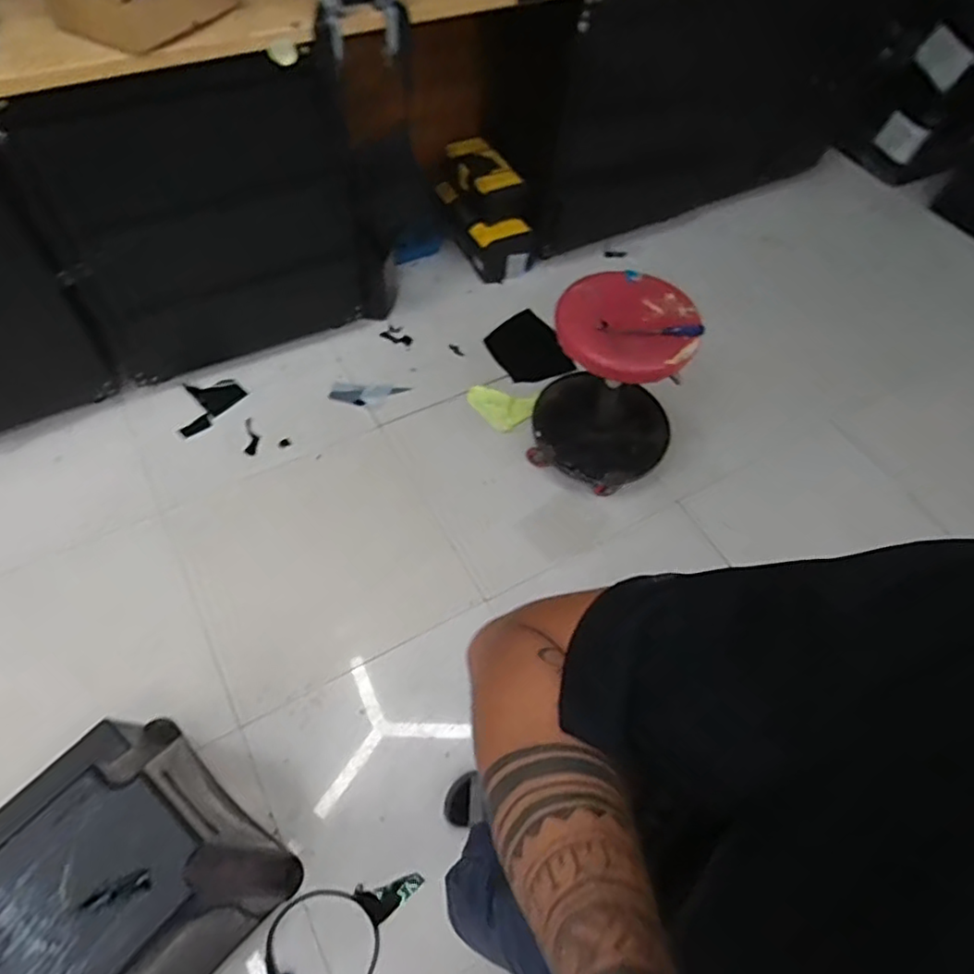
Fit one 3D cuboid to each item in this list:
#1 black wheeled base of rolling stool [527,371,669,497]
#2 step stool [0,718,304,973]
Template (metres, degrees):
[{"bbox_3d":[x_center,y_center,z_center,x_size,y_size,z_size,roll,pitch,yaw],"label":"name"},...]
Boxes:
[{"bbox_3d":[0.302,-0.152,1.735,0.333,0.144,0.315,2,57,-3],"label":"black wheeled base of rolling stool"},{"bbox_3d":[-0.631,0.635,1.002,0.414,0.384,0.423,37,62,19],"label":"step stool"}]

